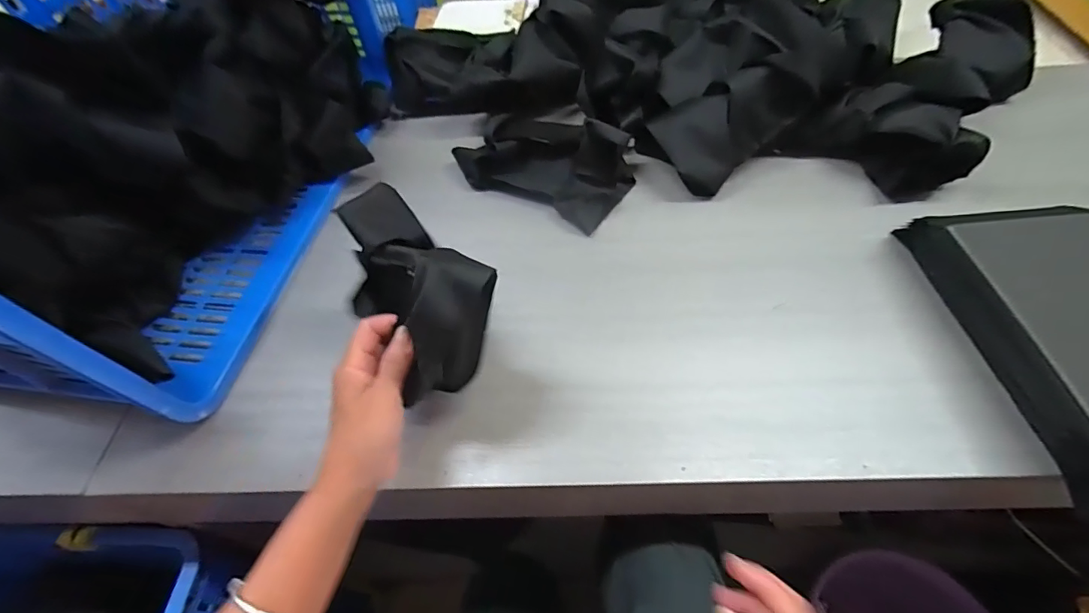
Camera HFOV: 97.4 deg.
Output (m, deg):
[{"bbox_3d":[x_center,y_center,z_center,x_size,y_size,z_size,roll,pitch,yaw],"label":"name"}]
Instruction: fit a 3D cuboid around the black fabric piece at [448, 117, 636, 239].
[{"bbox_3d":[0.000,-0.196,0.617,0.220,0.060,0.137,29,61,21],"label":"black fabric piece"}]

